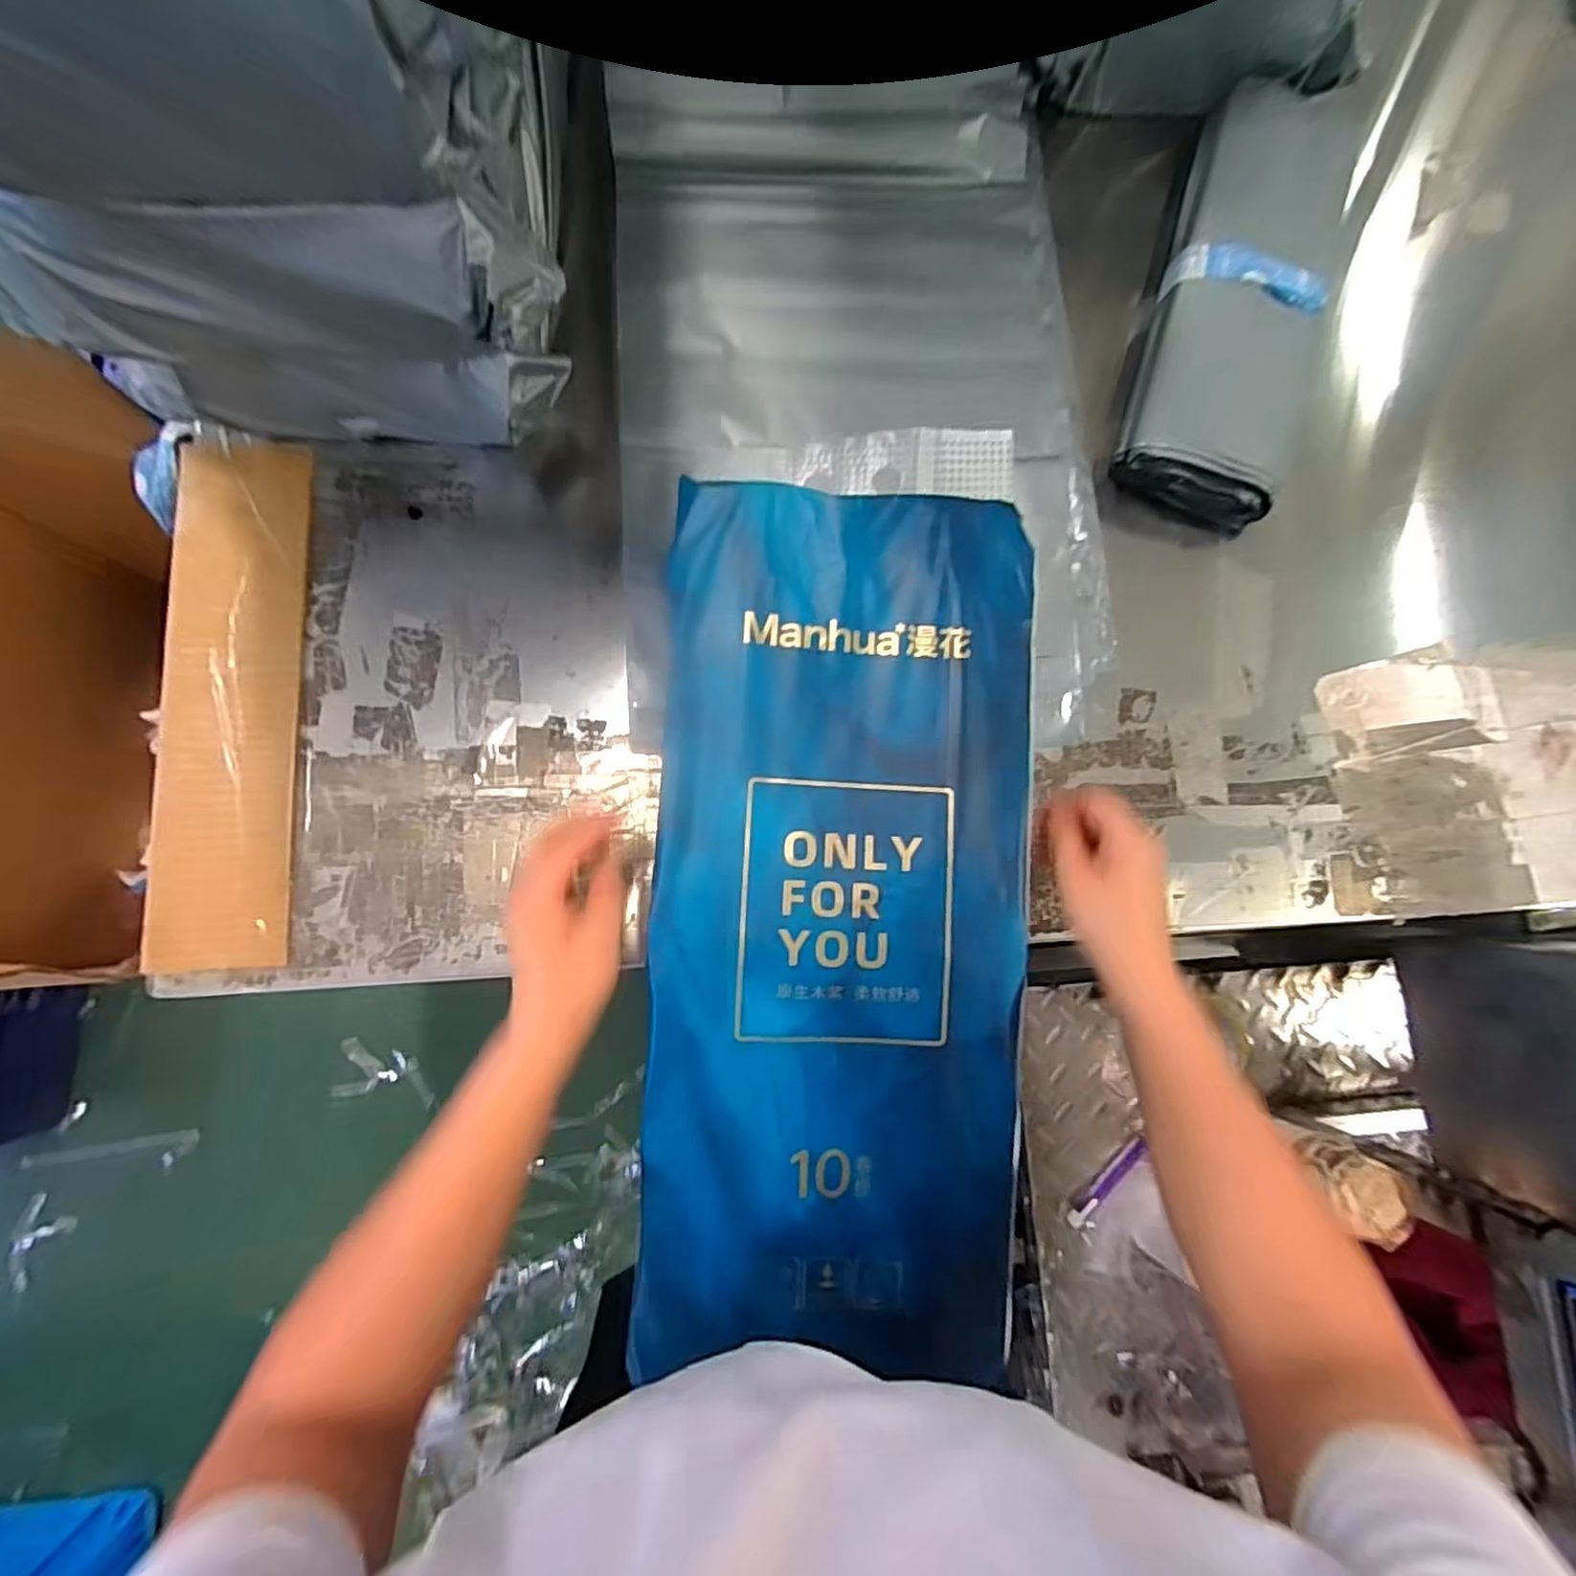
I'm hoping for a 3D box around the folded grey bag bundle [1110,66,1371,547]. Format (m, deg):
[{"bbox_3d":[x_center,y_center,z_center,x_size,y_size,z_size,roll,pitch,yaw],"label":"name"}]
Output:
[{"bbox_3d":[0.379,-0.417,0.576,0.133,0.050,0.388,15,82,-3],"label":"folded grey bag bundle"}]

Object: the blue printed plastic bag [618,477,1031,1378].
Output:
[{"bbox_3d":[0.033,0.077,0.405,0.218,0.018,0.506,2,88,-4],"label":"blue printed plastic bag"}]

